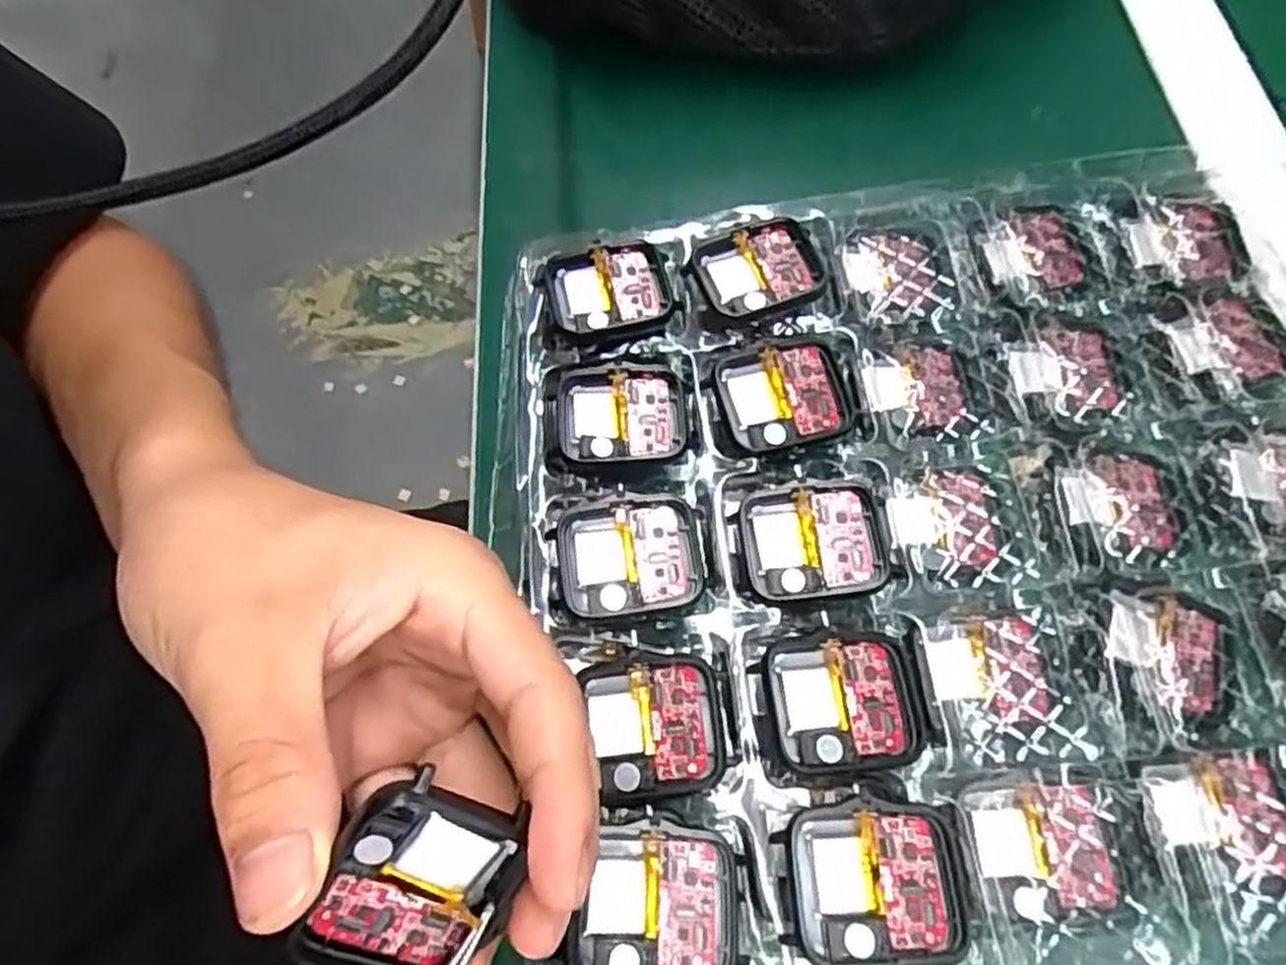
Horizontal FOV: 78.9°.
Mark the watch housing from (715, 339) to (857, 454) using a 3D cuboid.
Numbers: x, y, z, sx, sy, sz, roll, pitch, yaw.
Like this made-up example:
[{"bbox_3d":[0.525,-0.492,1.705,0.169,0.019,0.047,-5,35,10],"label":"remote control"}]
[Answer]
[{"bbox_3d":[0.049,-0.029,0.260,0.044,0.008,0.036,-12,66,-3],"label":"watch housing"}]

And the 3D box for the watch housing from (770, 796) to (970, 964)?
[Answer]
[{"bbox_3d":[0.059,0.103,0.200,0.045,0.010,0.037,-3,66,2],"label":"watch housing"}]

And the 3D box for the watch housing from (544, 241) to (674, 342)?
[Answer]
[{"bbox_3d":[-0.013,-0.069,0.282,0.044,0.005,0.035,-6,75,2],"label":"watch housing"}]

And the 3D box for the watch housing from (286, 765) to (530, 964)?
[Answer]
[{"bbox_3d":[-0.045,0.082,0.156,0.037,0.006,0.044,29,97,-25],"label":"watch housing"}]

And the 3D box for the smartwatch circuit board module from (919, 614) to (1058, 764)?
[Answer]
[{"bbox_3d":[0.101,0.060,0.228,0.034,0.006,0.041,-3,66,1],"label":"smartwatch circuit board module"}]

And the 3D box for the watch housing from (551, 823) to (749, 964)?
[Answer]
[{"bbox_3d":[0.004,0.109,0.200,0.042,0.008,0.037,3,66,4],"label":"watch housing"}]

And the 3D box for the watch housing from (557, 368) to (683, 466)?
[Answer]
[{"bbox_3d":[-0.008,-0.023,0.266,0.043,0.006,0.036,-5,66,0],"label":"watch housing"}]

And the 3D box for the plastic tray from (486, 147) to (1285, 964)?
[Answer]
[{"bbox_3d":[0.104,0.018,0.248,0.284,0.029,0.263,-9,66,-1],"label":"plastic tray"}]

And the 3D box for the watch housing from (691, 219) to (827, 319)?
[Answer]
[{"bbox_3d":[0.042,-0.076,0.280,0.042,0.007,0.036,-16,66,-5],"label":"watch housing"}]

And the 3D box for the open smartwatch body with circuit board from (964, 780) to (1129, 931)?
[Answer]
[{"bbox_3d":[0.109,0.100,0.210,0.035,0.008,0.034,-3,66,2],"label":"open smartwatch body with circuit board"}]

